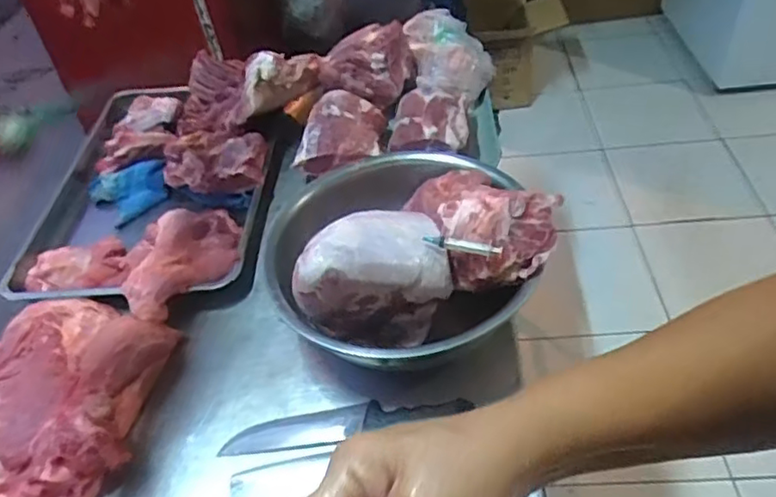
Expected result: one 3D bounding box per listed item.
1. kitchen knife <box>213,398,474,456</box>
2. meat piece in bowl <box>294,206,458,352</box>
[{"bbox_3d":[-0.056,0.216,0.788,0.307,0.034,0.050,-6,44,2],"label":"kitchen knife"},{"bbox_3d":[-0.021,0.044,0.808,0.184,0.174,0.106,-14,44,-6],"label":"meat piece in bowl"}]

